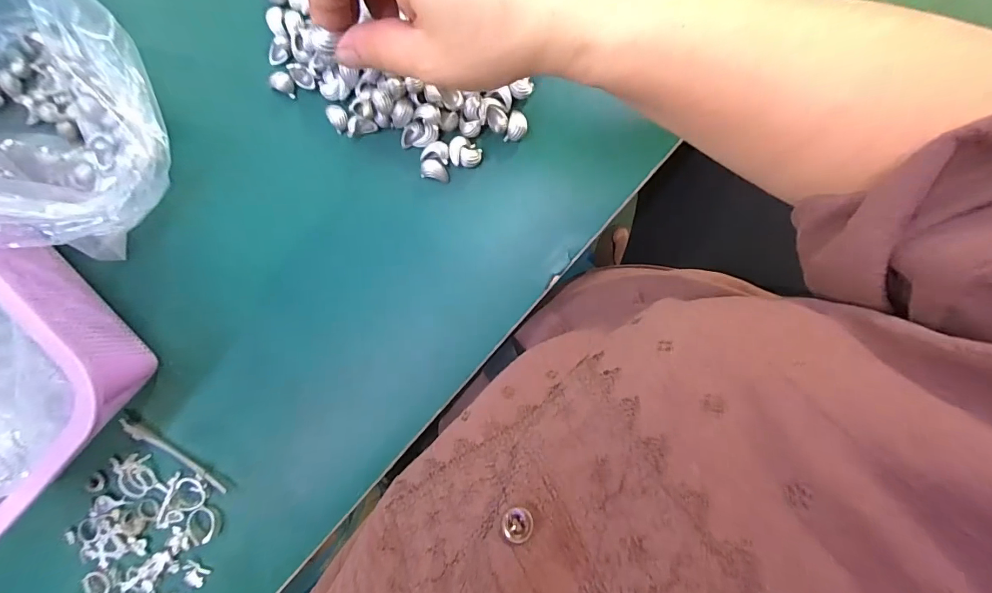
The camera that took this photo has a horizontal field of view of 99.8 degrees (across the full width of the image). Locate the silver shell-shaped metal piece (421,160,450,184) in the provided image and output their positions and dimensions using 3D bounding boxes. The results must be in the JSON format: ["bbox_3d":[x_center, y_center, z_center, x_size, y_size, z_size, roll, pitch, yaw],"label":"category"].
[{"bbox_3d":[-0.042,-0.086,0.286,0.019,0.007,0.013,12,98,5],"label":"silver shell-shaped metal piece"}]

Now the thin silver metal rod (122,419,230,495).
[{"bbox_3d":[-0.257,0.129,0.332,0.096,0.009,0.010,38,99,1],"label":"thin silver metal rod"}]

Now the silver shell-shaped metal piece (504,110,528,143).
[{"bbox_3d":[0.014,-0.113,0.277,0.013,0.007,0.020,17,98,4],"label":"silver shell-shaped metal piece"}]

